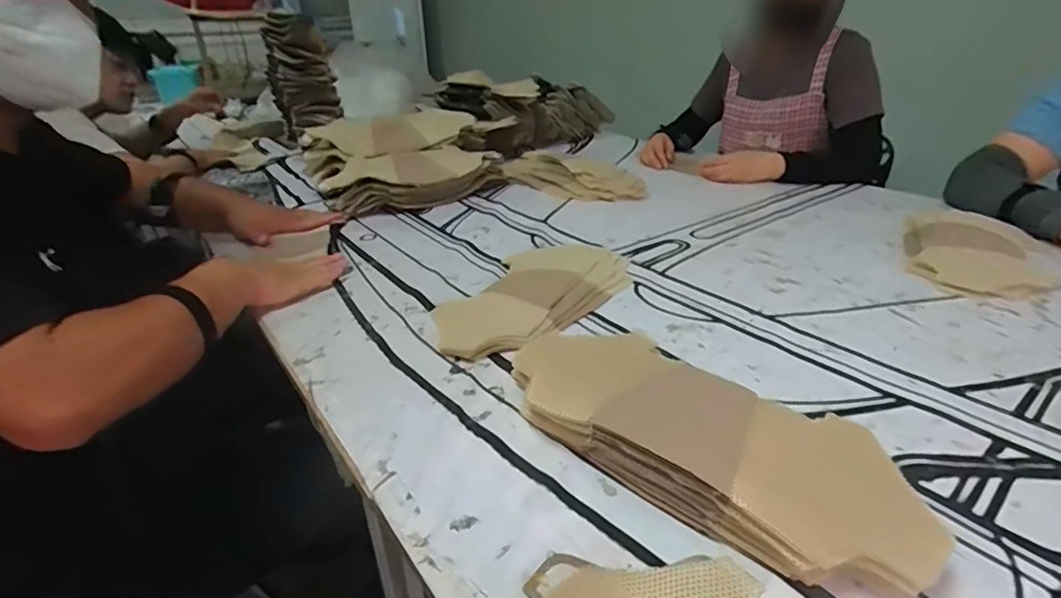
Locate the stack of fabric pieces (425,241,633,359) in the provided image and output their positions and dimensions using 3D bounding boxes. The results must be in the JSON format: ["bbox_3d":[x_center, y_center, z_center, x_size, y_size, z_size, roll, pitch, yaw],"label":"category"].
[{"bbox_3d":[0.005,-0.017,0.730,0.177,0.025,0.344,19,35,34],"label":"stack of fabric pieces"}]

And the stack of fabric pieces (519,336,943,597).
[{"bbox_3d":[0.130,0.108,0.446,0.145,0.063,0.353,-27,37,-37],"label":"stack of fabric pieces"}]

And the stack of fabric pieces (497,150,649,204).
[{"bbox_3d":[0.084,-0.269,1.157,0.347,0.050,0.152,18,35,33],"label":"stack of fabric pieces"}]

